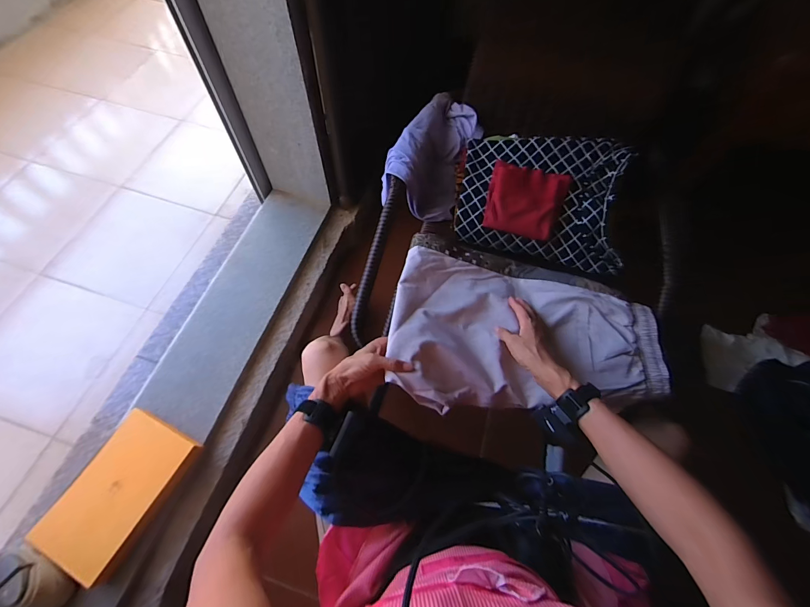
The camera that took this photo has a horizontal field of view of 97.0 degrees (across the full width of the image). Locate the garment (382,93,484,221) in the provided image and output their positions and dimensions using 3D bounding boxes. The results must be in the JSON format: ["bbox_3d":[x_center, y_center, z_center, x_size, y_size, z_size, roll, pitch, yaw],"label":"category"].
[{"bbox_3d":[0.072,-0.350,0.836,0.159,0.105,0.329,19,64,6],"label":"garment"}]

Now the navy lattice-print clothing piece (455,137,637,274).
[{"bbox_3d":[0.278,-0.216,0.738,0.328,0.049,0.265,9,86,8],"label":"navy lattice-print clothing piece"}]

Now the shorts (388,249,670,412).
[{"bbox_3d":[0.203,0.062,0.614,0.446,0.067,0.272,11,63,2],"label":"shorts"}]

